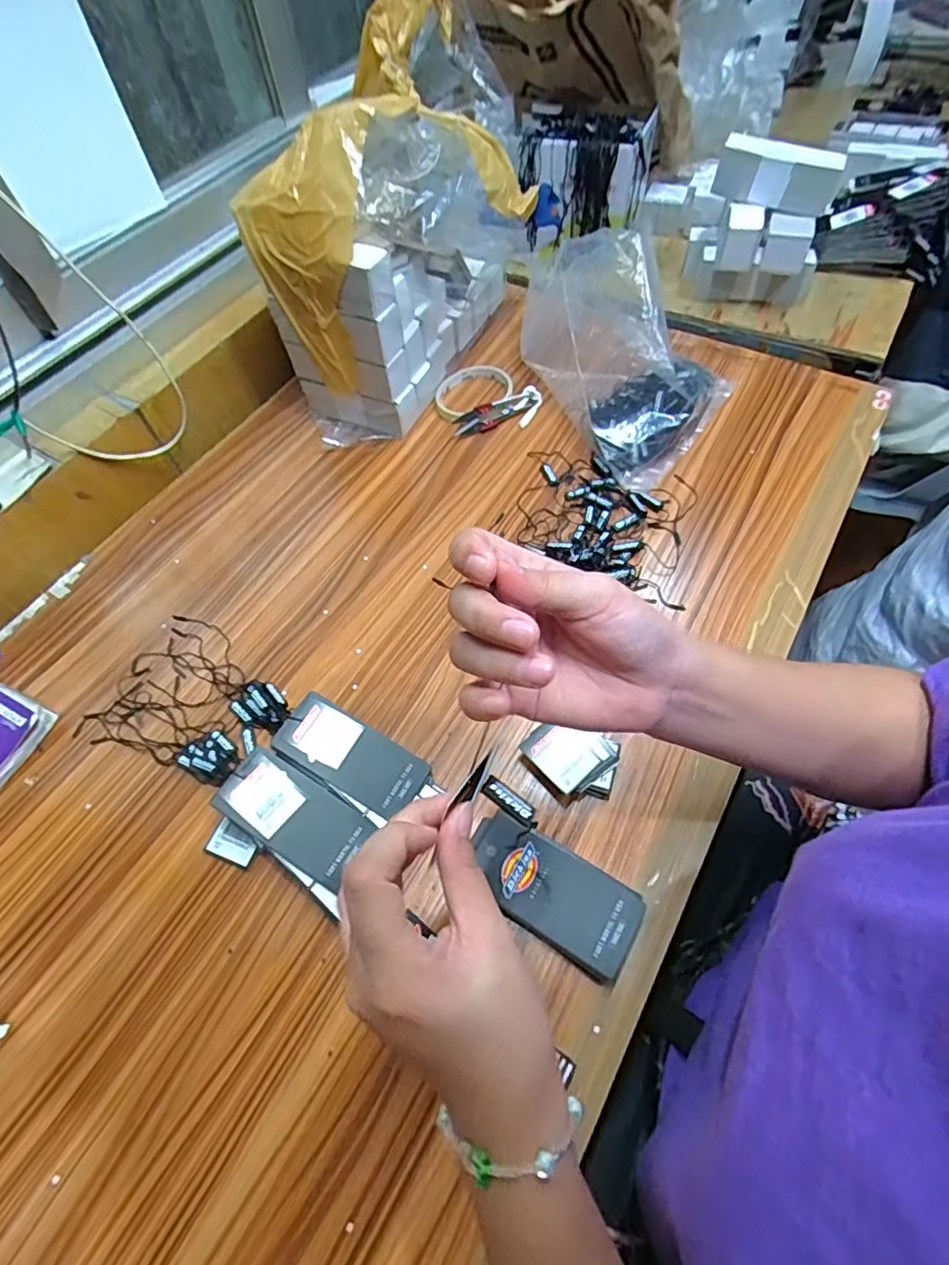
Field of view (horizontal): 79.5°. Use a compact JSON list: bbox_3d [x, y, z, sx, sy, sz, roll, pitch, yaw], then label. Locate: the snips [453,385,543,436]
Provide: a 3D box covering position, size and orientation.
[{"bbox_3d":[0.029,-0.236,0.617,0.105,0.018,0.035,-25,61,-11],"label":"snips"}]

